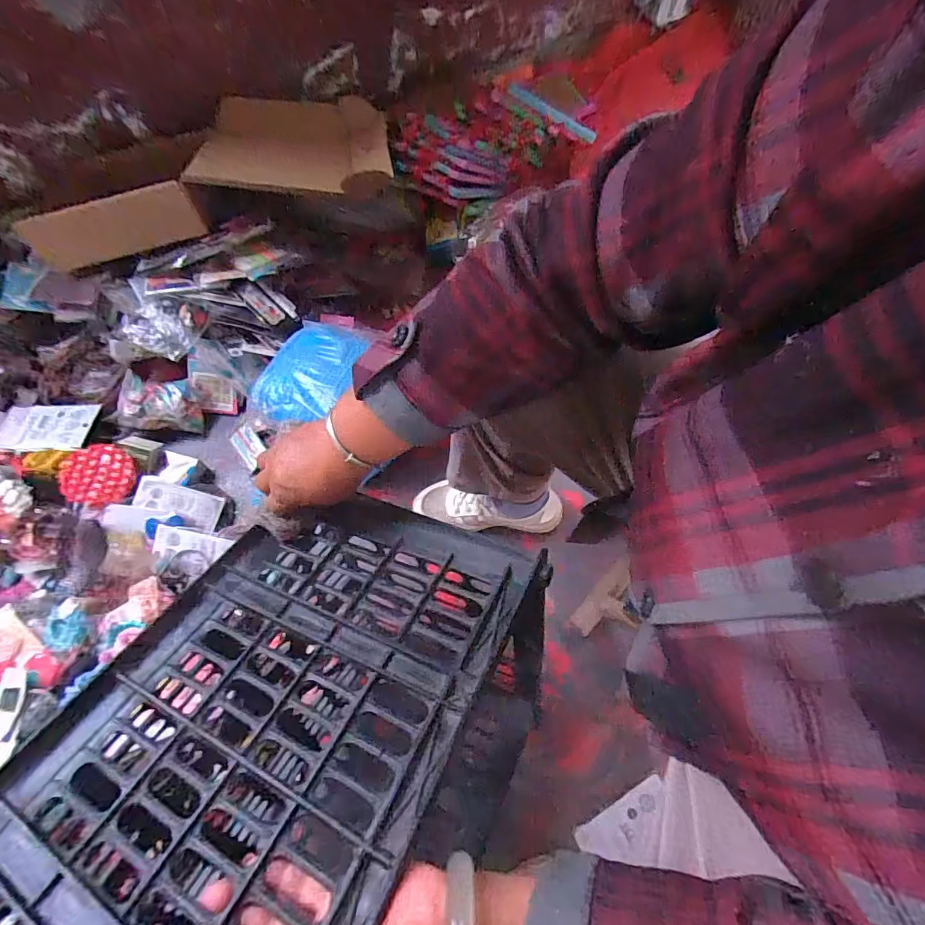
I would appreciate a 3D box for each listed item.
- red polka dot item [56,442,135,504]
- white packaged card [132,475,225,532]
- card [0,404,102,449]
[{"bbox_3d":[-0.567,0.020,0.728,0.096,0.029,0.093,1,67,0],"label":"red polka dot item"},{"bbox_3d":[-0.453,0.065,0.747,0.127,0.004,0.064,23,54,-13],"label":"white packaged card"},{"bbox_3d":[-0.690,-0.058,0.763,0.167,0.012,0.100,-1,52,5],"label":"card"}]

